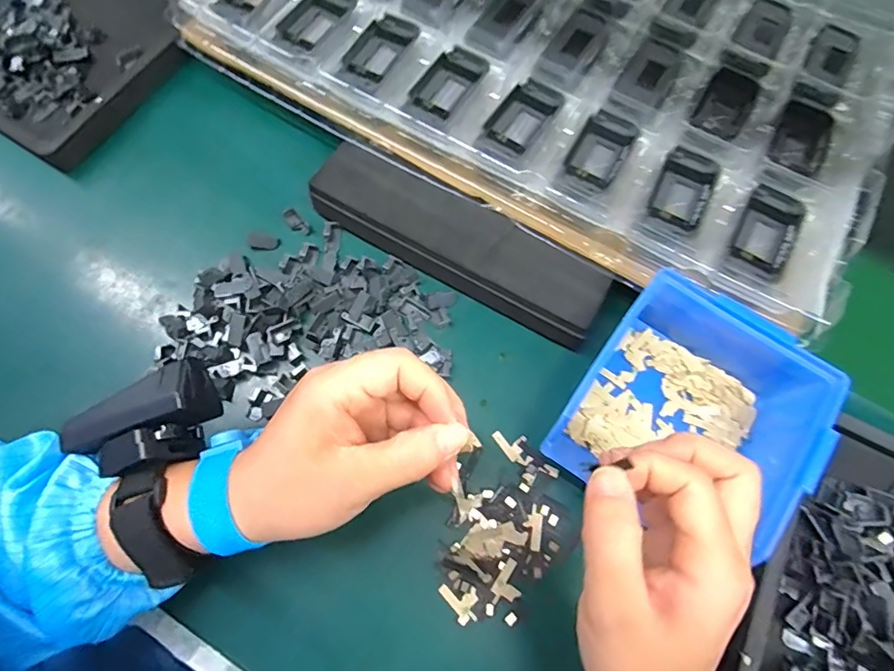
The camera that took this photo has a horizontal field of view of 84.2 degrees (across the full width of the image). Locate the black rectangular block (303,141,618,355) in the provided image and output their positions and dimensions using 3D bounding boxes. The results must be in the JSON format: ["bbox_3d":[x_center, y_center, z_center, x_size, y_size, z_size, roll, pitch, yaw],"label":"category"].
[{"bbox_3d":[0.007,-0.067,0.344,0.212,0.026,0.057,26,70,7],"label":"black rectangular block"}]

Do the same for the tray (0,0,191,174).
[{"bbox_3d":[-0.290,-0.255,0.410,0.148,0.034,0.232,32,70,8],"label":"tray"}]

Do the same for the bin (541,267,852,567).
[{"bbox_3d":[0.146,0.047,0.300,0.125,0.061,0.132,35,76,14],"label":"bin"}]

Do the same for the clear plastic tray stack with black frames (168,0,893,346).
[{"bbox_3d":[0.081,-0.237,0.386,0.506,0.040,0.322,29,70,8],"label":"clear plastic tray stack with black frames"}]

